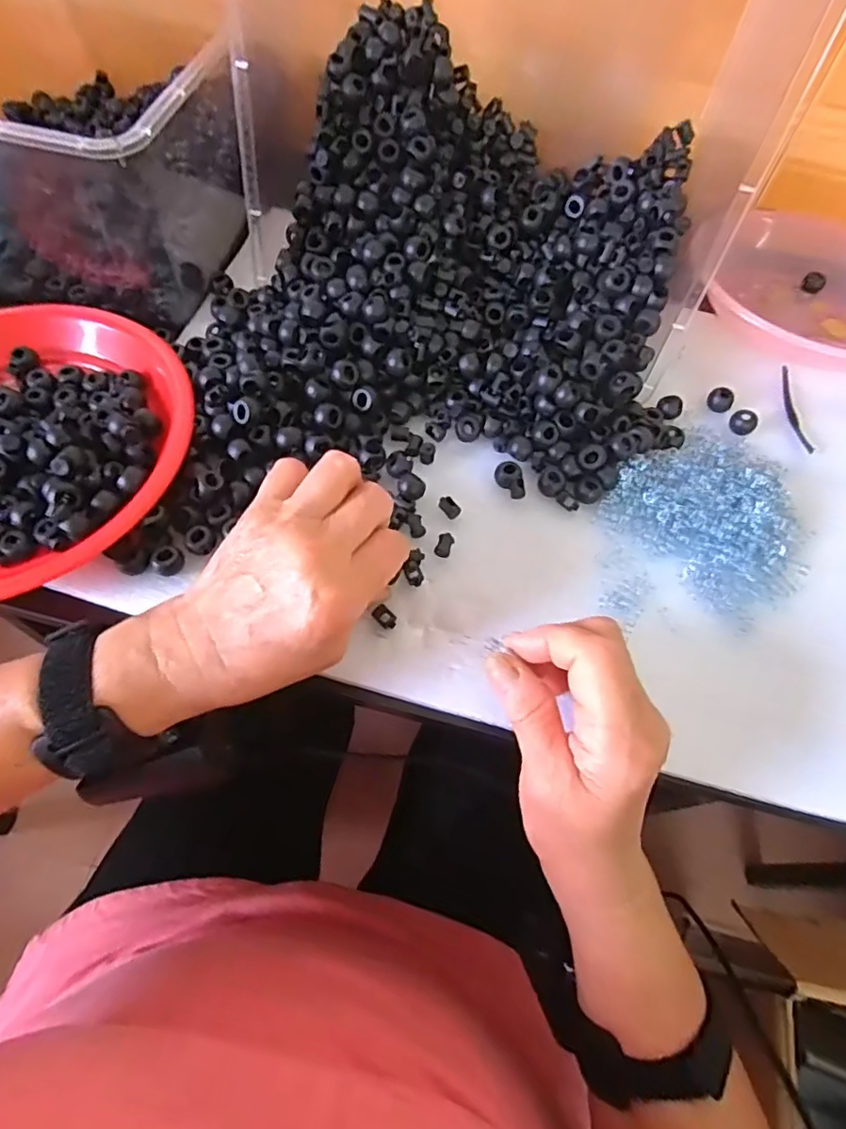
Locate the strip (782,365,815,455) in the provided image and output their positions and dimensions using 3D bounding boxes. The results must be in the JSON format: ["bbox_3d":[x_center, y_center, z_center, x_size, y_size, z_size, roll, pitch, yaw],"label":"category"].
[{"bbox_3d":[0.274,-0.117,0.434,0.014,0.006,0.085,6,62,-1],"label":"strip"}]

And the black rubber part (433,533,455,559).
[{"bbox_3d":[0.013,-0.012,0.358,0.010,0.007,0.014,18,63,5],"label":"black rubber part"}]

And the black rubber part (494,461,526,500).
[{"bbox_3d":[0.058,-0.055,0.379,0.016,0.011,0.024,-28,68,-17],"label":"black rubber part"}]

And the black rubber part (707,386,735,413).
[{"bbox_3d":[0.217,-0.121,0.427,0.017,0.013,0.014,37,66,14],"label":"black rubber part"}]

